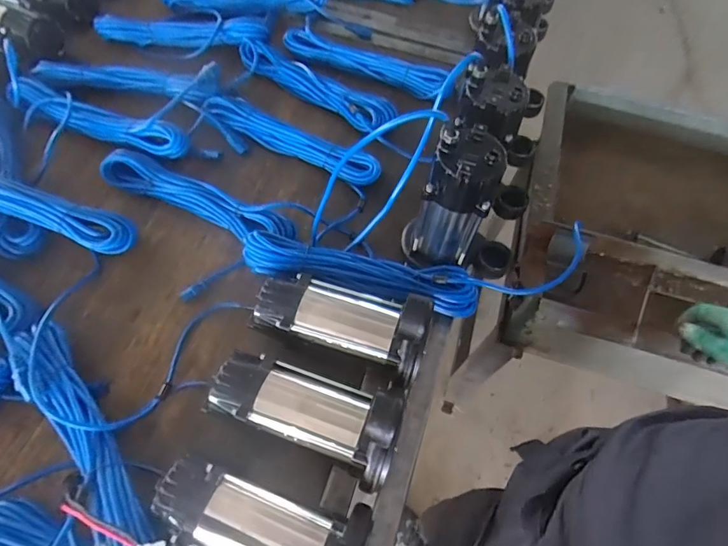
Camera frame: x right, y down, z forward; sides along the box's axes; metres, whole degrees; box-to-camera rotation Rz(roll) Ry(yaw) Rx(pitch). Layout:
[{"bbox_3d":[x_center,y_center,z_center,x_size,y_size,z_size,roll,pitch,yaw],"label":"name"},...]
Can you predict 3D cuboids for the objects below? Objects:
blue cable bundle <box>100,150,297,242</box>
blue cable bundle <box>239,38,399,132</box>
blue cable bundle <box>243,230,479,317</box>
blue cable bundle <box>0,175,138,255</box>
[{"bbox_3d":[-0.278,-0.121,0.740,0.344,0.032,0.064,23,63,9],"label":"blue cable bundle"},{"bbox_3d":[-0.095,-0.377,0.873,0.342,0.027,0.083,34,65,15],"label":"blue cable bundle"},{"bbox_3d":[-0.001,-0.005,0.662,0.343,0.055,0.061,10,61,2],"label":"blue cable bundle"},{"bbox_3d":[-0.534,-0.113,0.690,0.341,0.076,0.070,16,62,6],"label":"blue cable bundle"}]

